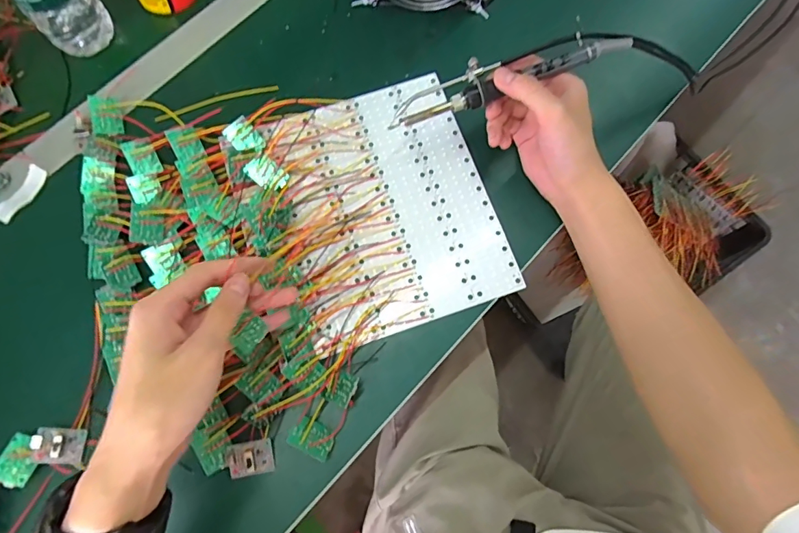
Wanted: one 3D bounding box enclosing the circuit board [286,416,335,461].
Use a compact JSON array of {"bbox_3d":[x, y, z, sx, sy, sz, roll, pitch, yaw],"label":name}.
[{"bbox_3d":[-0.070,0.140,0.374,0.035,0.004,0.027,36,40,-5],"label":"circuit board"}]

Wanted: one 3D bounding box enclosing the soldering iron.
[{"bbox_3d":[0.089,-0.165,0.396,0.207,0.021,0.038,-19,75,3],"label":"soldering iron"}]

